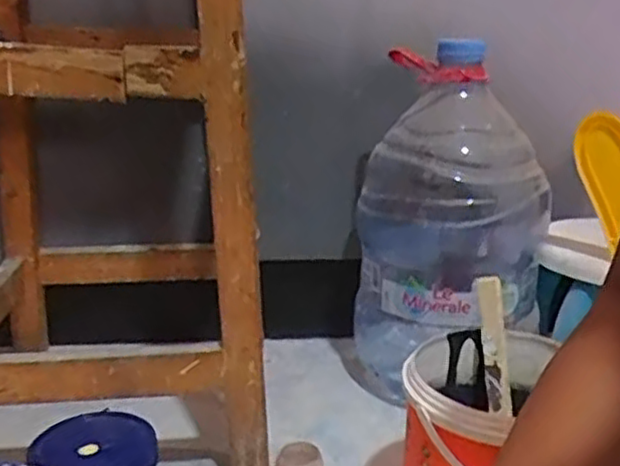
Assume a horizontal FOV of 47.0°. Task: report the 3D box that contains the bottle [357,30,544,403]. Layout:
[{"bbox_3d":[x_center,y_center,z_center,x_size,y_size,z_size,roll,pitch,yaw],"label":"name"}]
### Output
[{"bbox_3d":[0.175,-0.007,0.918,0.212,0.439,0.180,1,18,-1],"label":"bottle"}]

